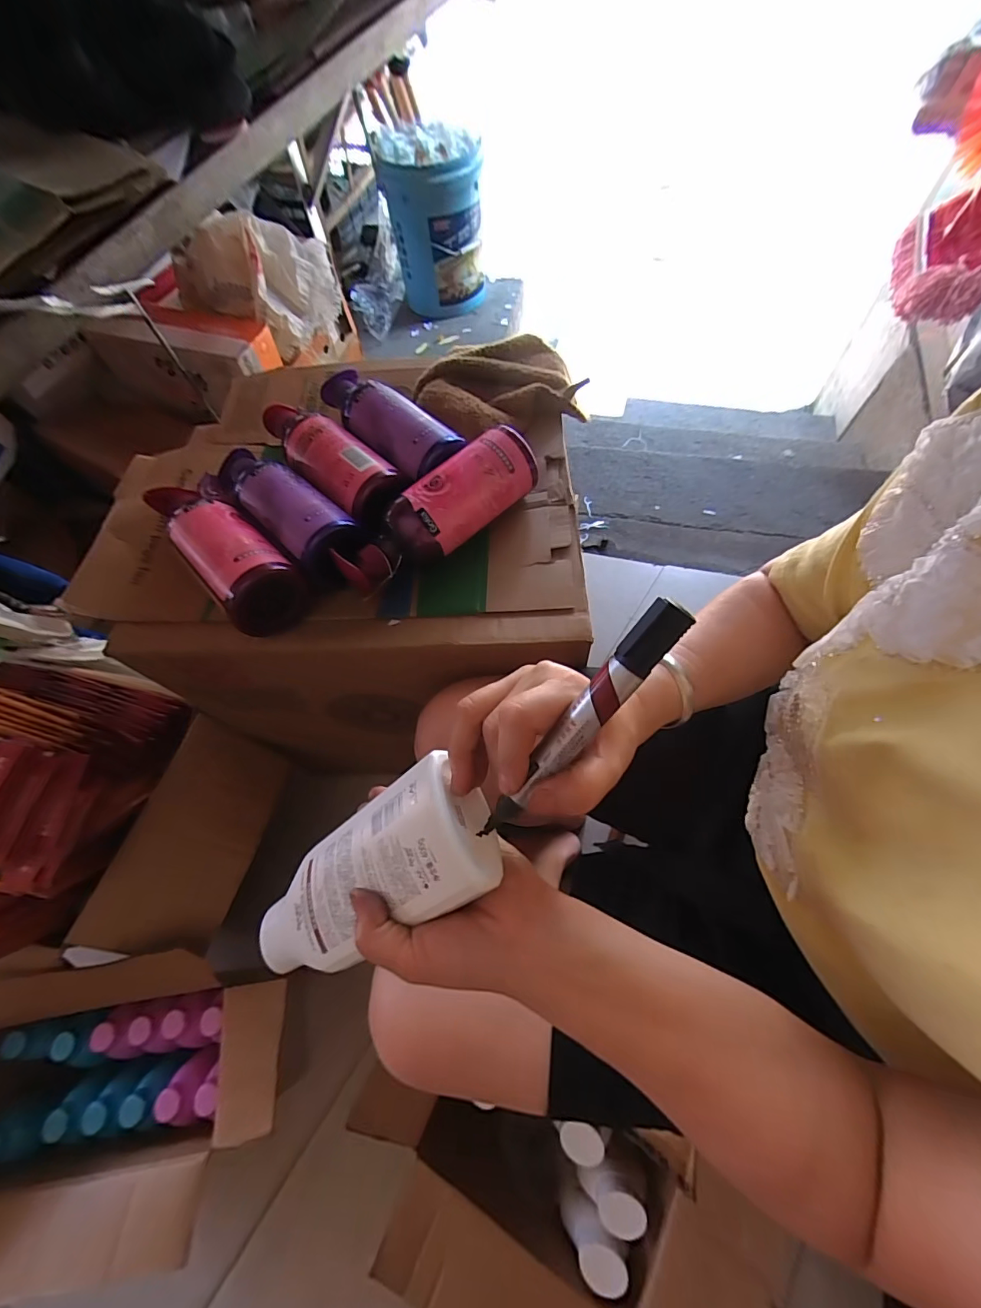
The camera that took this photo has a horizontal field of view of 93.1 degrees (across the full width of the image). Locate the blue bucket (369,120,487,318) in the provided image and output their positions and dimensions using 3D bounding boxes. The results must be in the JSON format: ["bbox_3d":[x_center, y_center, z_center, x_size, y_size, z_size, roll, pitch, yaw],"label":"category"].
[{"bbox_3d":[-0.159,-1.221,1.345,0.262,0.399,0.262,-2,64,4],"label":"blue bucket"}]

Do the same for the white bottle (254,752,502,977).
[{"bbox_3d":[-0.086,0.144,0.295,0.205,0.034,0.076,-38,61,25],"label":"white bottle"}]

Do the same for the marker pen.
[{"bbox_3d":[0.040,0.038,0.230,0.017,0.011,0.152,43,108,21],"label":"marker pen"}]

